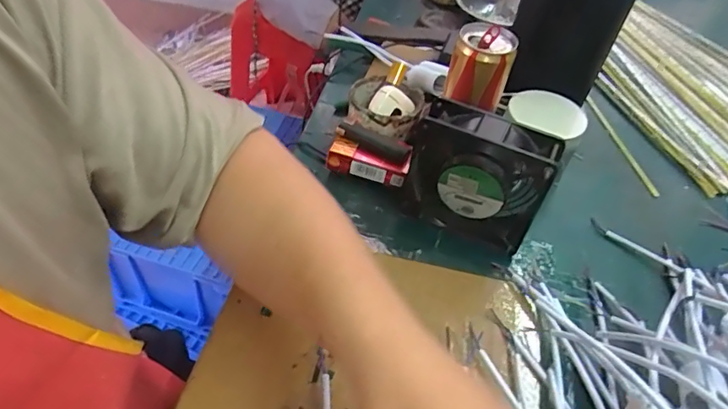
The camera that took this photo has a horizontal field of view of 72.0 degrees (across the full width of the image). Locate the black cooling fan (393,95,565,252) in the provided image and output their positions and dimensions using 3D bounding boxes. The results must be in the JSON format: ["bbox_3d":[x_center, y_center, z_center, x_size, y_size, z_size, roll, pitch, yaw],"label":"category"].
[{"bbox_3d":[0.102,-0.022,0.465,0.125,0.122,0.045,25,49,17],"label":"black cooling fan"}]

